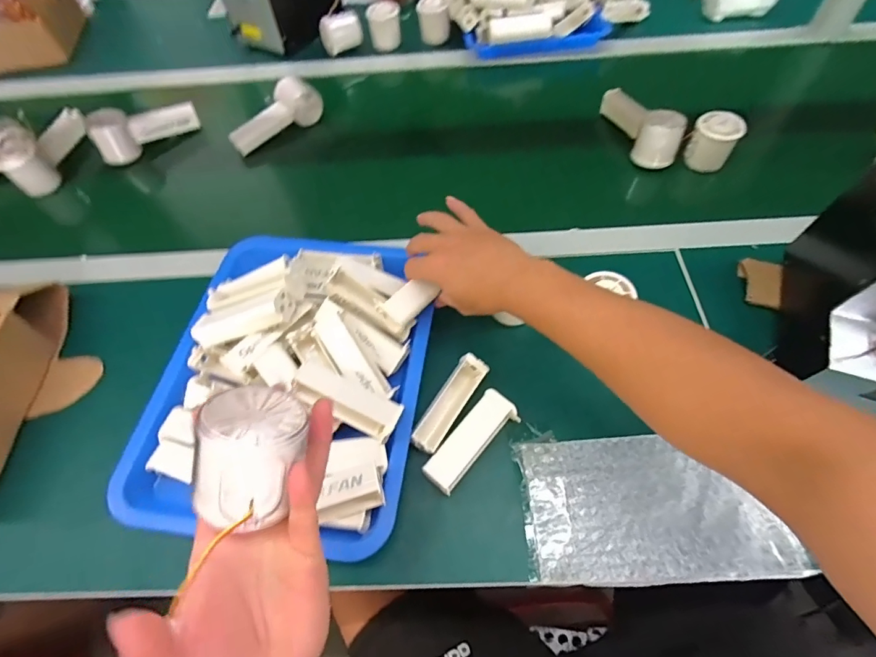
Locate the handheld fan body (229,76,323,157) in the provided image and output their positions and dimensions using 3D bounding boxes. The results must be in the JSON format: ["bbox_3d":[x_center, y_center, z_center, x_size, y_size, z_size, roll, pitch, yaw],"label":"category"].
[{"bbox_3d":[-0.256,-0.335,0.699,0.050,0.056,0.152,39,69,22],"label":"handheld fan body"}]

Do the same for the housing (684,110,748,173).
[{"bbox_3d":[0.378,-0.255,0.613,0.056,0.065,0.056,-1,60,2],"label":"housing"}]

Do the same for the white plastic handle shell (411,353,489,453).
[{"bbox_3d":[0.011,0.073,0.438,0.029,0.018,0.104,31,66,19],"label":"white plastic handle shell"}]

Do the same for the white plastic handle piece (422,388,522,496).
[{"bbox_3d":[0.032,0.109,0.430,0.038,0.024,0.104,36,68,21],"label":"white plastic handle piece"}]

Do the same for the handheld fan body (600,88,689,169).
[{"bbox_3d":[0.290,-0.306,0.640,0.051,0.068,0.147,-15,60,-6],"label":"handheld fan body"}]

